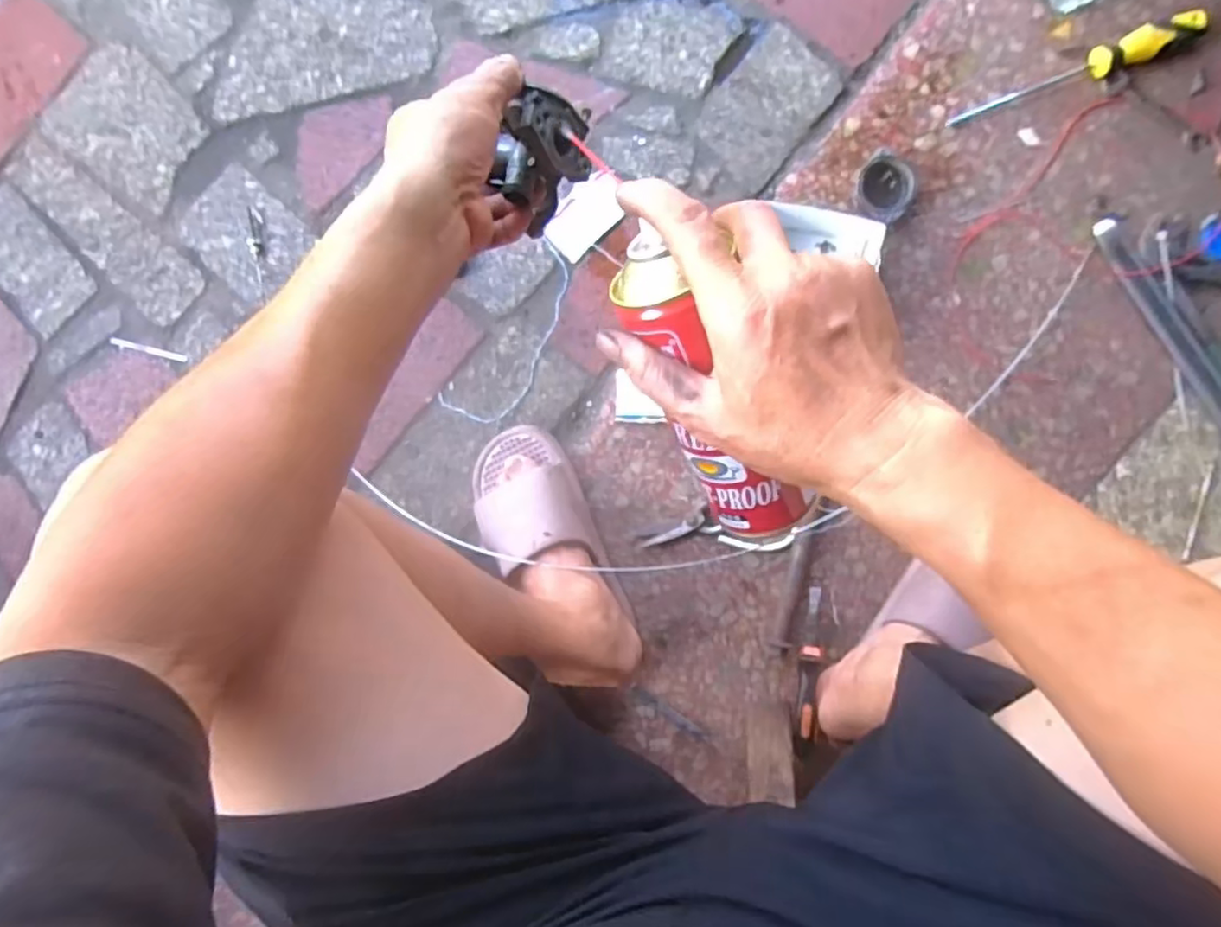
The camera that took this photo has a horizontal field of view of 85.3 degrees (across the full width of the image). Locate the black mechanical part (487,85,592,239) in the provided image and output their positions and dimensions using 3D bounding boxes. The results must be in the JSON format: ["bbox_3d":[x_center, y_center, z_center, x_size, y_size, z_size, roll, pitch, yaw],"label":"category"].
[{"bbox_3d":[-0.042,-0.190,0.410,0.069,0.066,0.051,-37,86,6],"label":"black mechanical part"}]

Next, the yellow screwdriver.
[{"bbox_3d":[0.444,-0.375,0.636,0.228,0.023,0.029,-21,88,5],"label":"yellow screwdriver"}]

